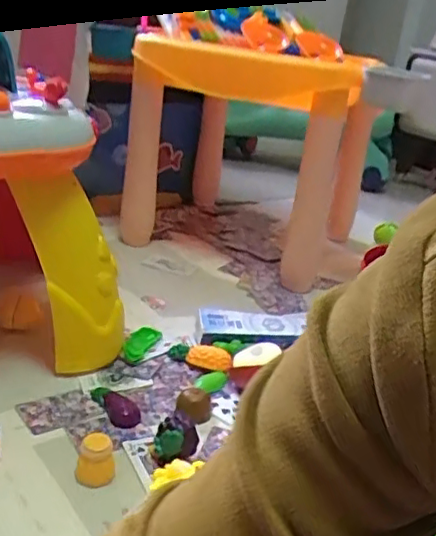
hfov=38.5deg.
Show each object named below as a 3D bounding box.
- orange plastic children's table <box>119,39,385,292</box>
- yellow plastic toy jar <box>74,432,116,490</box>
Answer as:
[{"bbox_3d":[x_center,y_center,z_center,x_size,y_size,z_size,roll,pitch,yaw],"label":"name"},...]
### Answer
[{"bbox_3d":[0.066,-0.236,1.244,0.405,0.379,0.404,14,22,16],"label":"orange plastic children's table"},{"bbox_3d":[-0.121,0.189,0.615,0.036,0.044,0.031,2,24,-12],"label":"yellow plastic toy jar"}]

